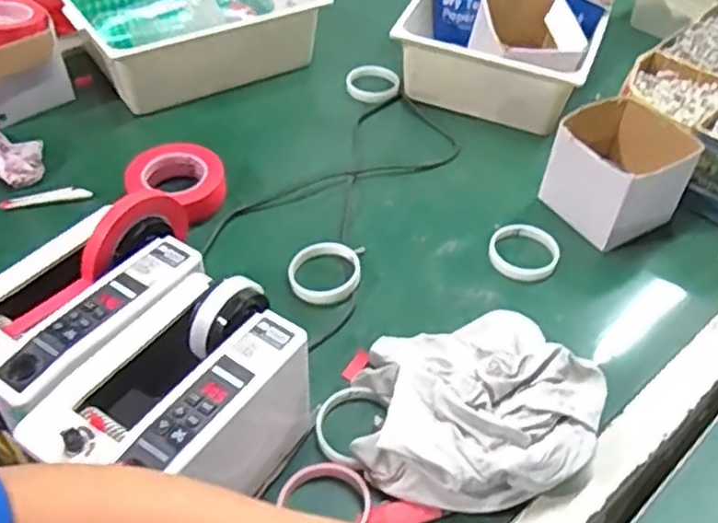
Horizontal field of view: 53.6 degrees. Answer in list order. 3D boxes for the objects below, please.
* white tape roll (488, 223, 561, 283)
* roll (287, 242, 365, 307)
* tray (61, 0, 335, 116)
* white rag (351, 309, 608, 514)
[{"bbox_3d":[0.206,-0.015,0.882,0.089,0.014,0.081,1,46,-1],"label":"white tape roll"},{"bbox_3d":[-0.041,0.014,0.844,0.086,0.019,0.089,1,46,-1],"label":"roll"},{"bbox_3d":[-0.270,-0.393,1.156,0.369,0.122,0.274,-23,51,-22],"label":"tray"},{"bbox_3d":[0.117,0.134,0.692,0.243,0.080,0.198,-14,48,-15],"label":"white rag"}]

